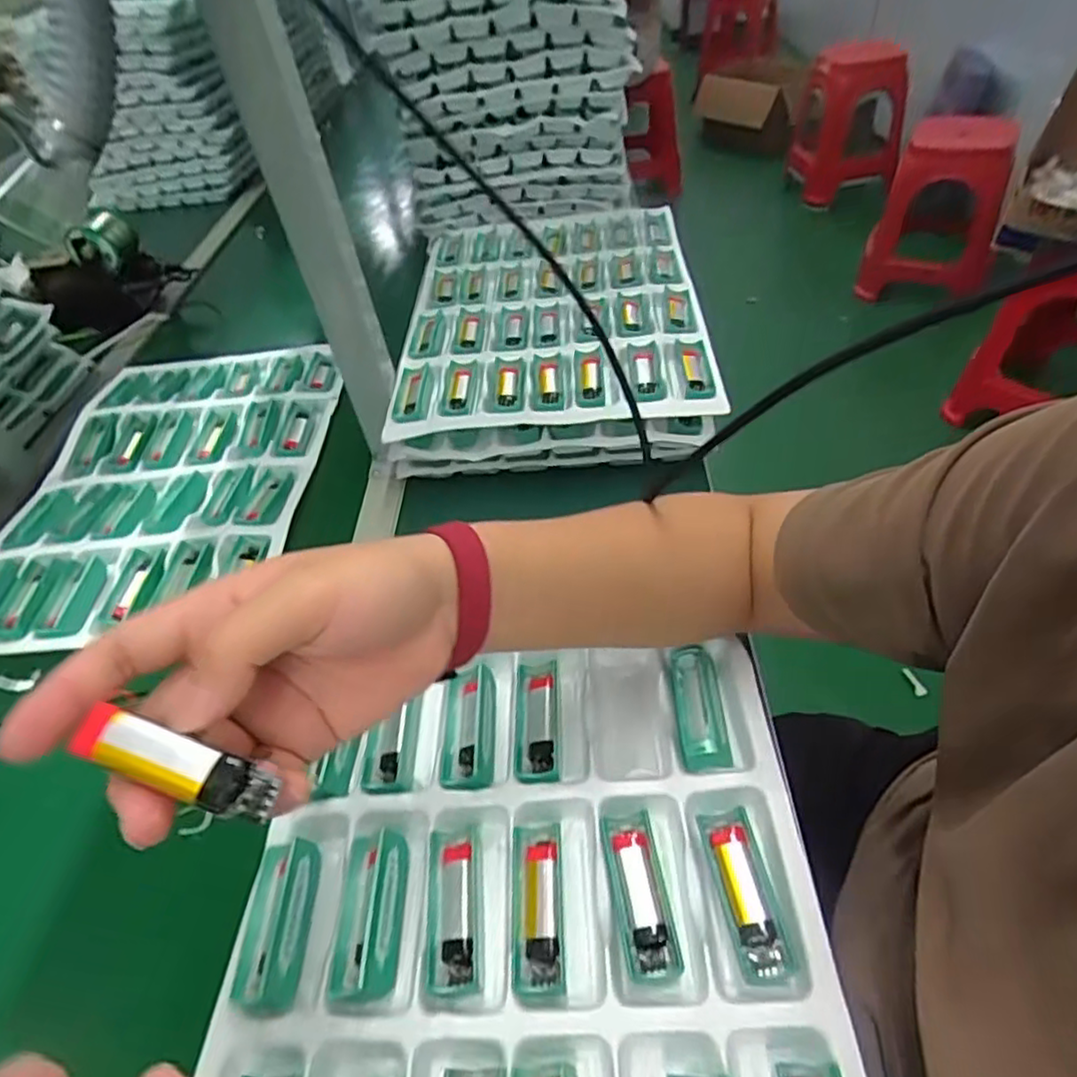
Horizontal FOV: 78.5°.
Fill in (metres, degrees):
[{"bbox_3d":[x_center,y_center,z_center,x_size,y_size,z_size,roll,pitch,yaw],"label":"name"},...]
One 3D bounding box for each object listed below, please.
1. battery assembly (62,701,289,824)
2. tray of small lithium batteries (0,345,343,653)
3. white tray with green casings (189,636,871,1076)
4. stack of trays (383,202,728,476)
[{"bbox_3d":[-0.116,0.073,0.212,0.063,0.009,0.017,21,50,-1],"label":"battery assembly"},{"bbox_3d":[-0.395,-0.072,0.701,0.316,0.034,0.437,-3,47,6],"label":"tray of small lithium batteries"},{"bbox_3d":[-0.005,0.240,0.317,0.295,0.032,0.414,-6,47,4],"label":"white tray with green casings"},{"bbox_3d":[0.015,-0.265,0.761,0.303,0.062,0.497,-4,47,6],"label":"stack of trays"}]

